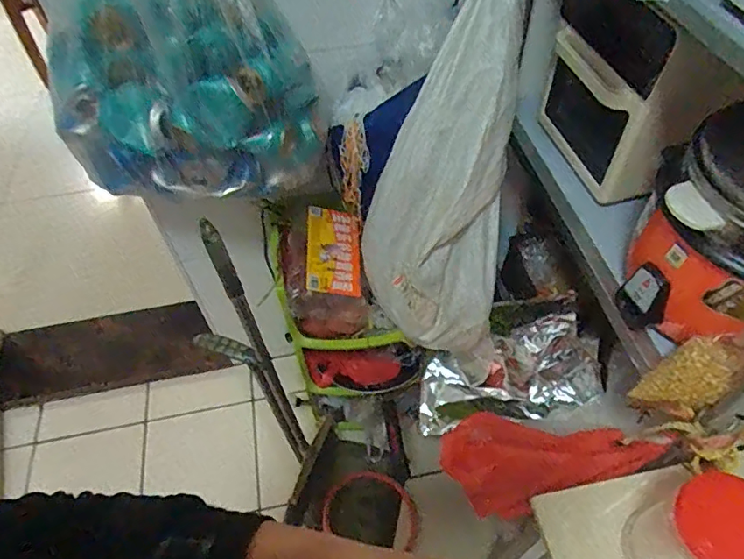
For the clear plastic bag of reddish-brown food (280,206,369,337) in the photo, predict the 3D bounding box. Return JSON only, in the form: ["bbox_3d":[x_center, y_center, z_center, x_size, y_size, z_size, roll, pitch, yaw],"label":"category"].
[{"bbox_3d":[-0.093,-0.015,0.991,0.155,0.159,0.196,-7,53,-3],"label":"clear plastic bag of reddish-brown food"}]

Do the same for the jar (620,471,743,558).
[{"bbox_3d":[0.317,0.254,0.503,0.077,0.151,0.084,-1,53,1],"label":"jar"}]

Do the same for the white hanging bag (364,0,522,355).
[{"bbox_3d":[0.114,-0.181,0.781,0.237,0.671,0.105,15,21,13],"label":"white hanging bag"}]

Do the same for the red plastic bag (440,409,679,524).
[{"bbox_3d":[0.266,0.258,0.763,0.135,0.361,0.129,34,50,-24],"label":"red plastic bag"}]

